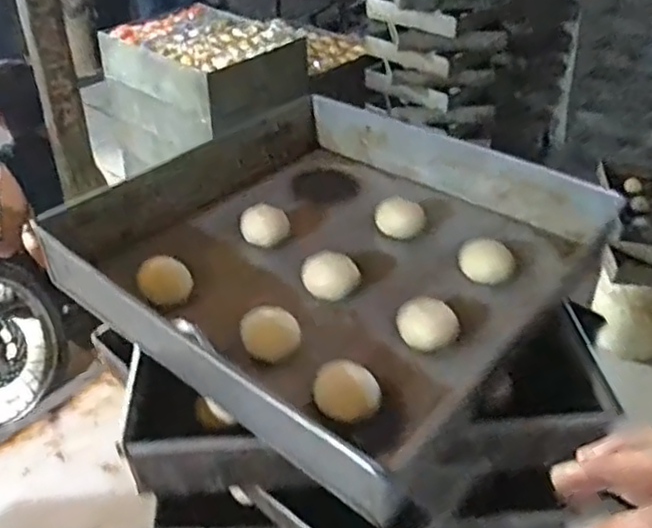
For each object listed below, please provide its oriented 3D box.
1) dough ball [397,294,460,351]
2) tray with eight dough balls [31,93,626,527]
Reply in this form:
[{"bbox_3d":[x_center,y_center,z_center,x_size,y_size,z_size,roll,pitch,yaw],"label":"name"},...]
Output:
[{"bbox_3d":[0.092,0.052,0.609,0.044,0.032,0.043,1,37,-1],"label":"dough ball"},{"bbox_3d":[0.004,-0.012,0.680,0.422,0.090,0.417,27,44,30],"label":"tray with eight dough balls"}]

